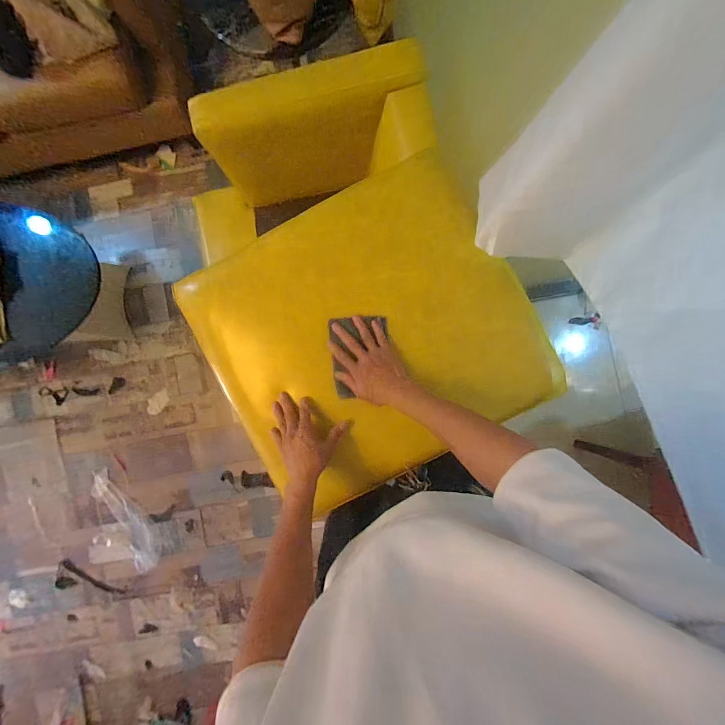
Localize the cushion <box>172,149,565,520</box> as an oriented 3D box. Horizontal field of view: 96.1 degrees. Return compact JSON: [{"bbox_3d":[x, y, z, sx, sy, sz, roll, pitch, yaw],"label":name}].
[{"bbox_3d":[0.006,-0.061,0.662,0.616,0.074,0.550,-28,86,0],"label":"cushion"}]

